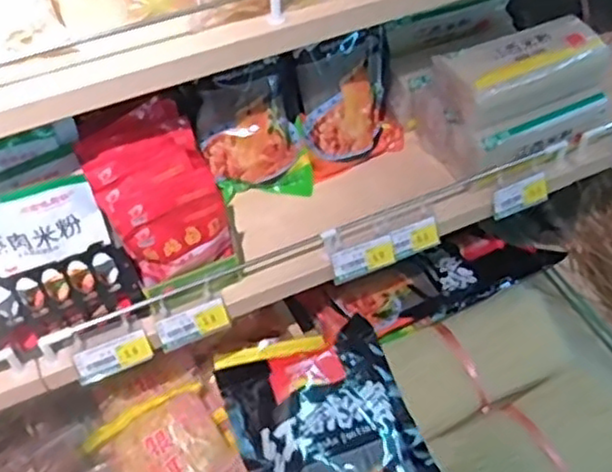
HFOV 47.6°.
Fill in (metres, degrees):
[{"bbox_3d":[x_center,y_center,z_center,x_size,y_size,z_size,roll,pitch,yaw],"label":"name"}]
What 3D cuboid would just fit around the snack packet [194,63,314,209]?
[{"bbox_3d":[-0.068,-0.120,0.865,0.120,0.173,0.022,-19,29,-5],"label":"snack packet"}]

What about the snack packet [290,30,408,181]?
[{"bbox_3d":[0.061,-0.171,0.890,0.143,0.150,0.073,-31,55,-21],"label":"snack packet"}]

